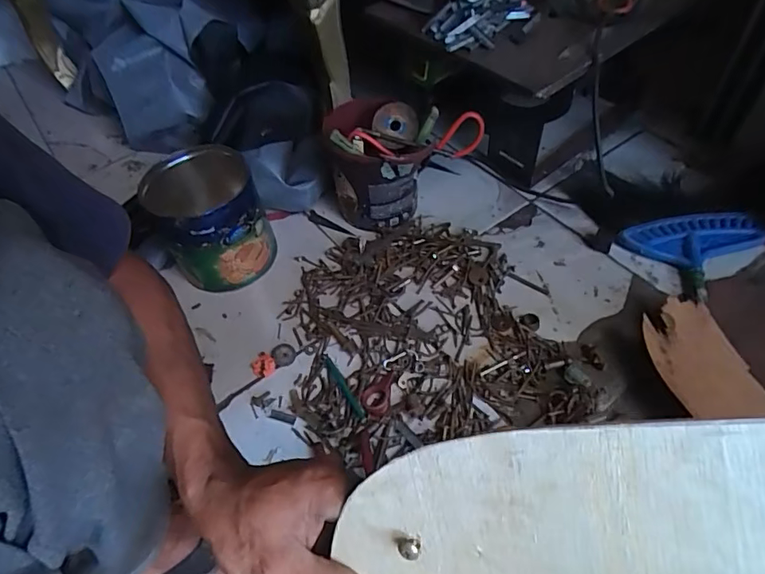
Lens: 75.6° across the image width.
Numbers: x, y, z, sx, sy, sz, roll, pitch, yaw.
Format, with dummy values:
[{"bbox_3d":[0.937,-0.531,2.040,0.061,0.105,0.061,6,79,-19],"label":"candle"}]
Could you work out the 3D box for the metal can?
[{"bbox_3d":[-0.241,-0.092,0.712,0.134,0.167,0.130,-3,52,3],"label":"metal can"}]

